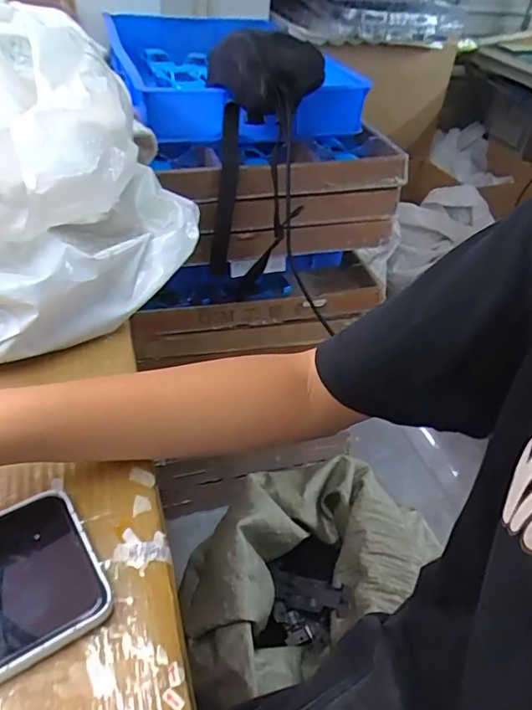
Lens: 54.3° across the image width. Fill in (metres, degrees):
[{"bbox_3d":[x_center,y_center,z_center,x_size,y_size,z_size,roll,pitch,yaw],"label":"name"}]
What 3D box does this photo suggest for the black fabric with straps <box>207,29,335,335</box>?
[{"bbox_3d":[-0.006,-0.282,0.806,0.161,0.350,0.163,-2,43,-10],"label":"black fabric with straps"}]

